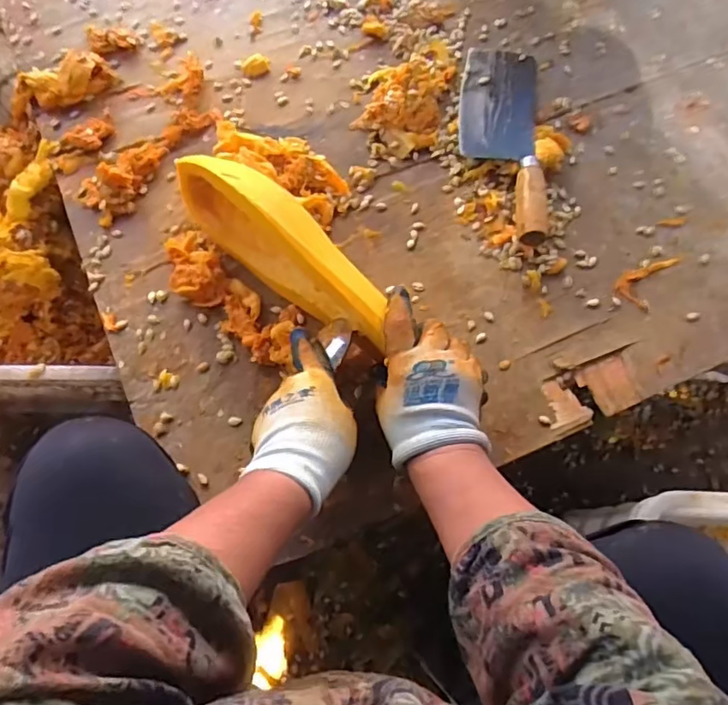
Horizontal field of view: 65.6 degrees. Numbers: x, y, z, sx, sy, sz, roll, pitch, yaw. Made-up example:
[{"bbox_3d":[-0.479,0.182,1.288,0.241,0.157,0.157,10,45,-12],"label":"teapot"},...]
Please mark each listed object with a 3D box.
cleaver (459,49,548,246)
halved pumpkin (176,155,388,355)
[{"bbox_3d":[0.152,-0.241,0.624,0.090,0.039,0.266,3,74,1],"label":"cleaver"},{"bbox_3d":[-0.073,-0.101,0.532,0.245,0.116,0.054,38,76,10],"label":"halved pumpkin"}]

